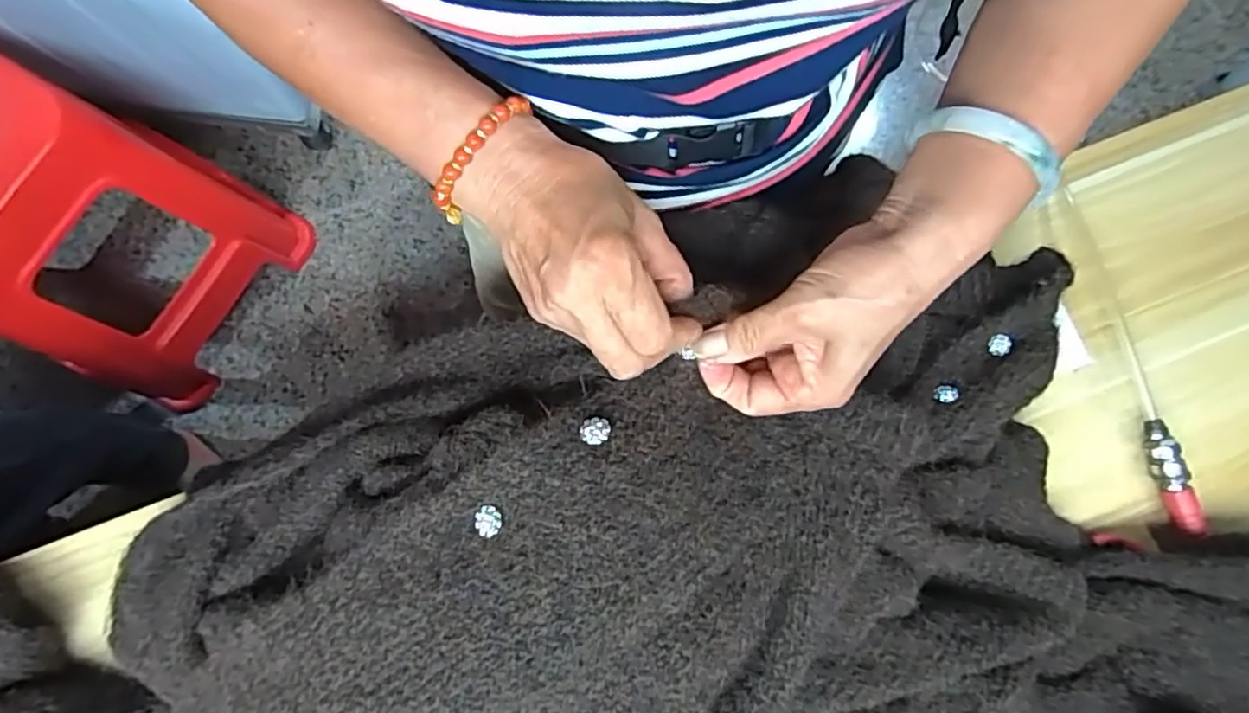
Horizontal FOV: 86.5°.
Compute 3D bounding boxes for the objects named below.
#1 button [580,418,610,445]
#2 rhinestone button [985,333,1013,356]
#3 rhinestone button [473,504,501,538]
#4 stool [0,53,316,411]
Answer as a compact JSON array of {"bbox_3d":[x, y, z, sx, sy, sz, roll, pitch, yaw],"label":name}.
[{"bbox_3d":[-0.014,0.036,0.326,0.014,0.004,0.013,0,80,-1],"label":"button"},{"bbox_3d":[0.257,-0.008,0.456,0.016,0.007,0.016,0,80,-1],"label":"rhinestone button"},{"bbox_3d":[-0.067,0.080,0.323,0.014,0.004,0.014,0,80,-1],"label":"rhinestone button"},{"bbox_3d":[-0.850,-0.205,1.033,0.354,0.504,0.388,30,81,5],"label":"stool"}]

